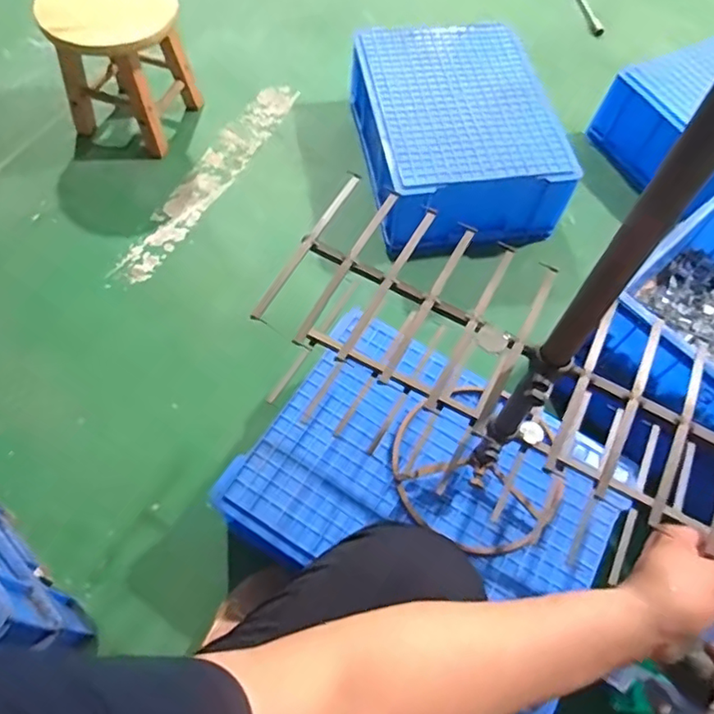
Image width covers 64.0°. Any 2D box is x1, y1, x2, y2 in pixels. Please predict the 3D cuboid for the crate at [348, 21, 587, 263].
[{"bbox_3d":[0.187,-0.435,1.102,0.338,0.152,0.441,-6,63,-7],"label":"crate"}]

